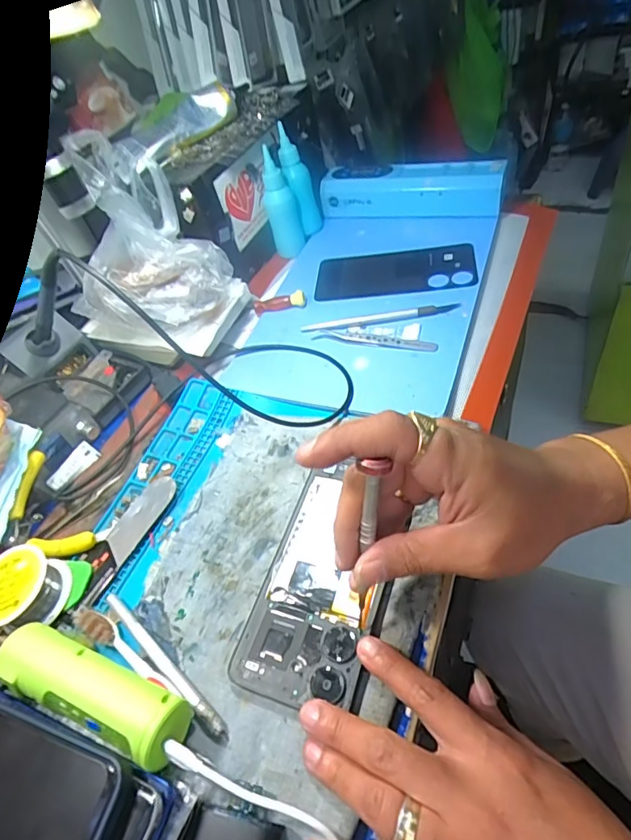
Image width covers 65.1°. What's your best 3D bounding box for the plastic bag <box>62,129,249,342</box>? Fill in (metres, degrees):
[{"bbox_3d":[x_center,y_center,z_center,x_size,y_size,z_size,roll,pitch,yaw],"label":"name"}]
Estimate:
[{"bbox_3d":[-0.164,-0.164,0.474,0.145,0.135,0.187,-26,48,-7],"label":"plastic bag"}]

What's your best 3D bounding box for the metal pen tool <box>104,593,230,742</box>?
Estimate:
[{"bbox_3d":[-0.096,0.149,0.307,0.122,0.006,0.007,33,62,28],"label":"metal pen tool"}]

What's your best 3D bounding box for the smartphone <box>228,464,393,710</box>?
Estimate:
[{"bbox_3d":[0.008,0.102,0.320,0.078,0.015,0.147,15,55,17],"label":"smartphone"}]

